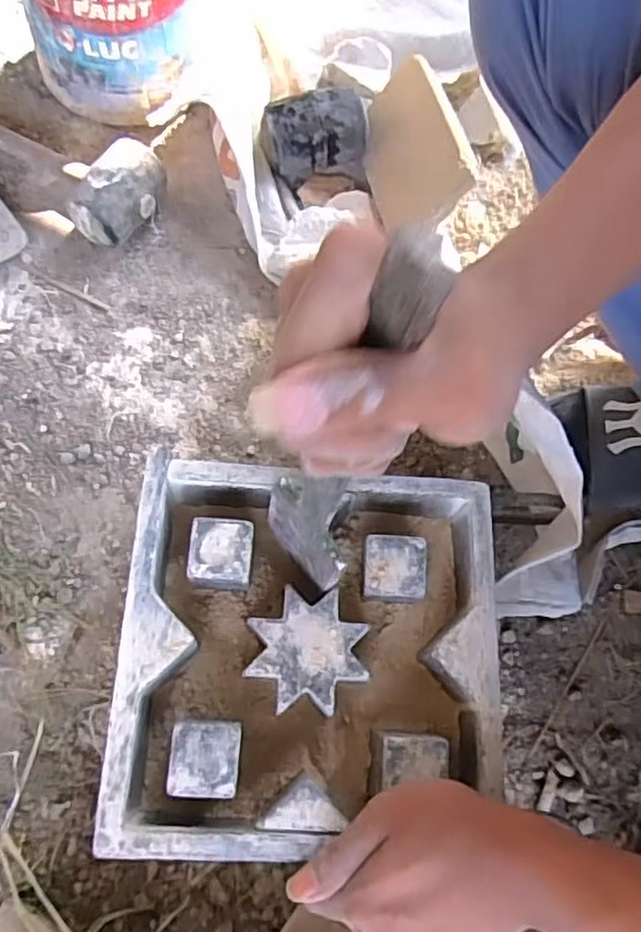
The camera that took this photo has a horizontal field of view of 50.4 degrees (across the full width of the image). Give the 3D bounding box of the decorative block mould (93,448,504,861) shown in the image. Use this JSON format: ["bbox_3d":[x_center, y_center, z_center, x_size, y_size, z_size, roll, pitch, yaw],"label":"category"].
[{"bbox_3d":[-0.005,0.117,0.433,0.223,0.065,0.221,4,70,-2],"label":"decorative block mould"}]

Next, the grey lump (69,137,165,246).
[{"bbox_3d":[-0.185,-0.247,0.630,0.061,0.062,0.095,33,72,9],"label":"grey lump"}]

